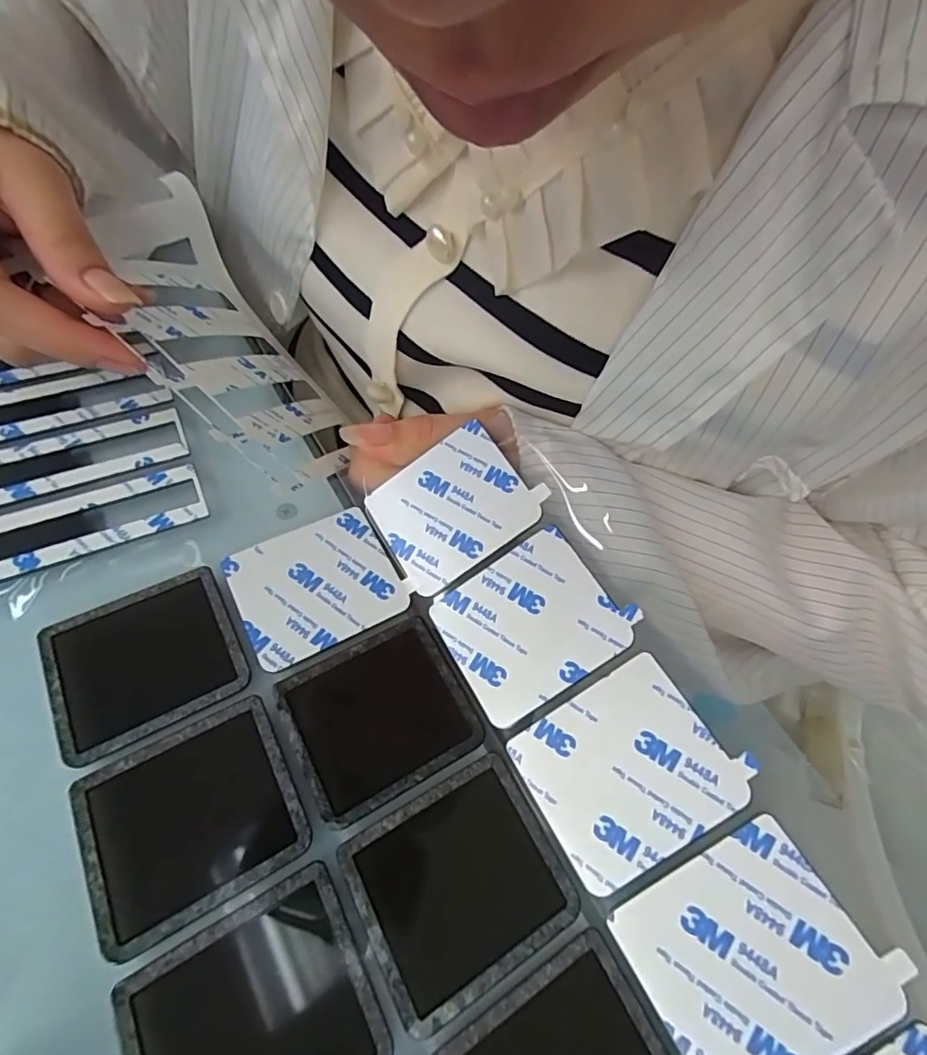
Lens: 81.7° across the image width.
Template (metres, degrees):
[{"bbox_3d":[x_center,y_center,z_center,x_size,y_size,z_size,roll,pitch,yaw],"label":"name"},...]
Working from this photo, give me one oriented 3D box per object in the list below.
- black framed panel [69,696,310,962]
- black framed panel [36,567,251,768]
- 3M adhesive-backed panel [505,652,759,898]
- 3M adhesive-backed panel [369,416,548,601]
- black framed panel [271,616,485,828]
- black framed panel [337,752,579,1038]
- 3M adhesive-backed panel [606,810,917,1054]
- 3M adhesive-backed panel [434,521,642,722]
[{"bbox_3d":[-0.079,0.083,0.155,0.055,0.004,0.048,-24,64,-20],"label":"black framed panel"},{"bbox_3d":[-0.104,0.043,0.176,0.056,0.004,0.048,-23,64,-20],"label":"black framed panel"},{"bbox_3d":[0.049,0.073,0.163,0.056,0.004,0.050,-36,66,2],"label":"3M adhesive-backed panel"},{"bbox_3d":[-0.005,-0.007,0.204,0.056,0.004,0.048,-37,70,5],"label":"3M adhesive-backed panel"},{"bbox_3d":[-0.028,0.062,0.178,0.054,0.009,0.049,-24,64,-20],"label":"black framed panel"},{"bbox_3d":[-0.002,0.101,0.154,0.054,0.004,0.049,-23,64,-20],"label":"black framed panel"},{"bbox_3d":[0.074,0.113,0.141,0.056,0.004,0.051,-37,65,1],"label":"3M adhesive-backed panel"},{"bbox_3d":[0.022,0.032,0.184,0.055,0.004,0.051,-36,66,3],"label":"3M adhesive-backed panel"}]

